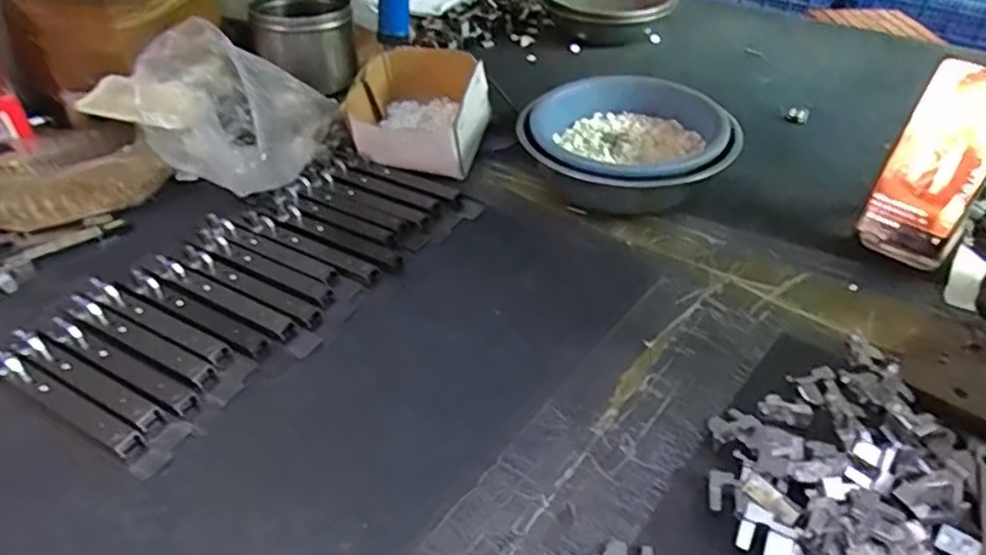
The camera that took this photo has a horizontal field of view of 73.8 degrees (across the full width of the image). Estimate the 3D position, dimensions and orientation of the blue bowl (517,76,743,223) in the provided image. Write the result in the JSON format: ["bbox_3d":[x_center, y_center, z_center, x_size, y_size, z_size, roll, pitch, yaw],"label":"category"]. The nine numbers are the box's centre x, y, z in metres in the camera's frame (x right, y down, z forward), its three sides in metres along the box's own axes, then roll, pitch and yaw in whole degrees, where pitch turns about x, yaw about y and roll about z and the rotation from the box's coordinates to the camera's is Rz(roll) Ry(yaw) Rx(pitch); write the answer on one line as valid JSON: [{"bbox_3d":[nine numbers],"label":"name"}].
[{"bbox_3d":[0.136,-0.139,0.702,0.204,0.079,0.209,-1,41,1],"label":"blue bowl"}]

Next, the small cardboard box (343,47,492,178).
[{"bbox_3d":[-0.079,-0.198,0.766,0.140,0.088,0.175,9,40,12],"label":"small cardboard box"}]

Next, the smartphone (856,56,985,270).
[{"bbox_3d":[0.385,-0.095,0.565,0.076,0.171,0.010,27,25,29],"label":"smartphone"}]

